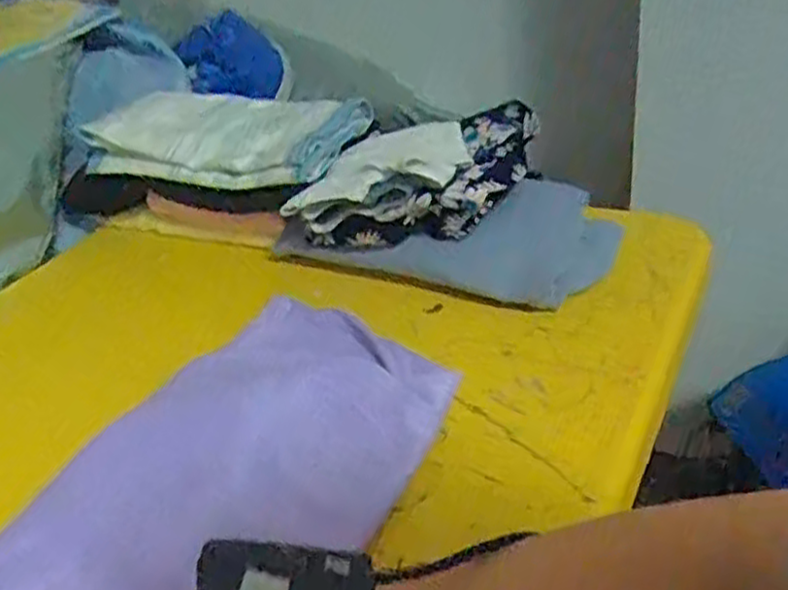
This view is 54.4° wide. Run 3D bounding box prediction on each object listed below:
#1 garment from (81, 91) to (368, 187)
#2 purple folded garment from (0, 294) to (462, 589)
[{"bbox_3d":[-0.146,-0.140,0.668,0.226,0.047,0.112,5,33,21],"label":"garment"},{"bbox_3d":[-0.110,0.124,0.421,0.191,0.026,0.389,16,38,25],"label":"purple folded garment"}]

